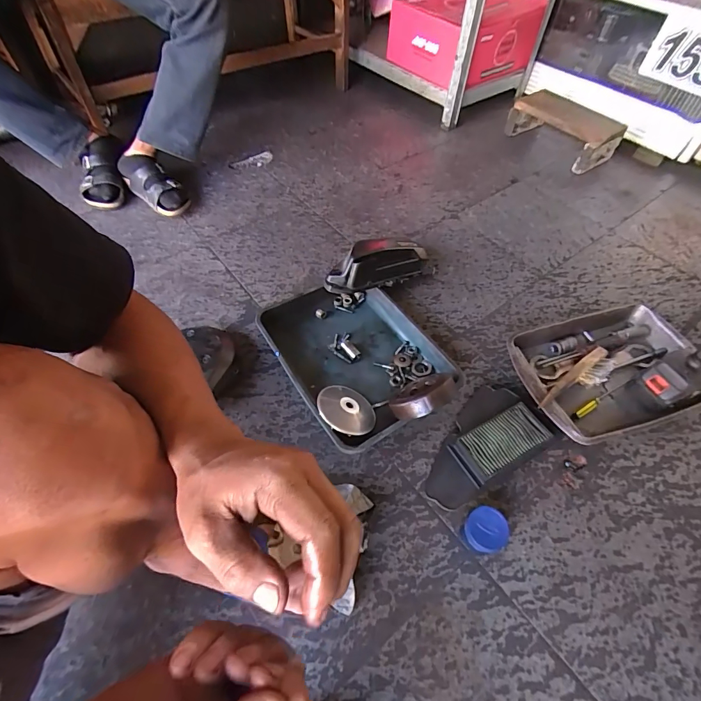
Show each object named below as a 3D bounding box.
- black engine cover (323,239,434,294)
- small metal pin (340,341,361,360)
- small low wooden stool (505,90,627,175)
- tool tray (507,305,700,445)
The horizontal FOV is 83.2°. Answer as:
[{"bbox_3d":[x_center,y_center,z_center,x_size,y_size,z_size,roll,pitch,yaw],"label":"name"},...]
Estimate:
[{"bbox_3d":[0.069,-0.191,0.862,0.281,0.076,0.088,-20,56,-31],"label":"black engine cover"},{"bbox_3d":[-0.002,-0.001,0.798,0.022,0.015,0.051,-37,63,-24],"label":"small metal pin"},{"bbox_3d":[0.689,-0.722,1.284,0.208,0.110,0.342,-37,63,-24],"label":"small low wooden stool"},{"bbox_3d":[0.498,0.032,0.759,0.363,0.072,0.233,-14,56,-11],"label":"tool tray"}]

